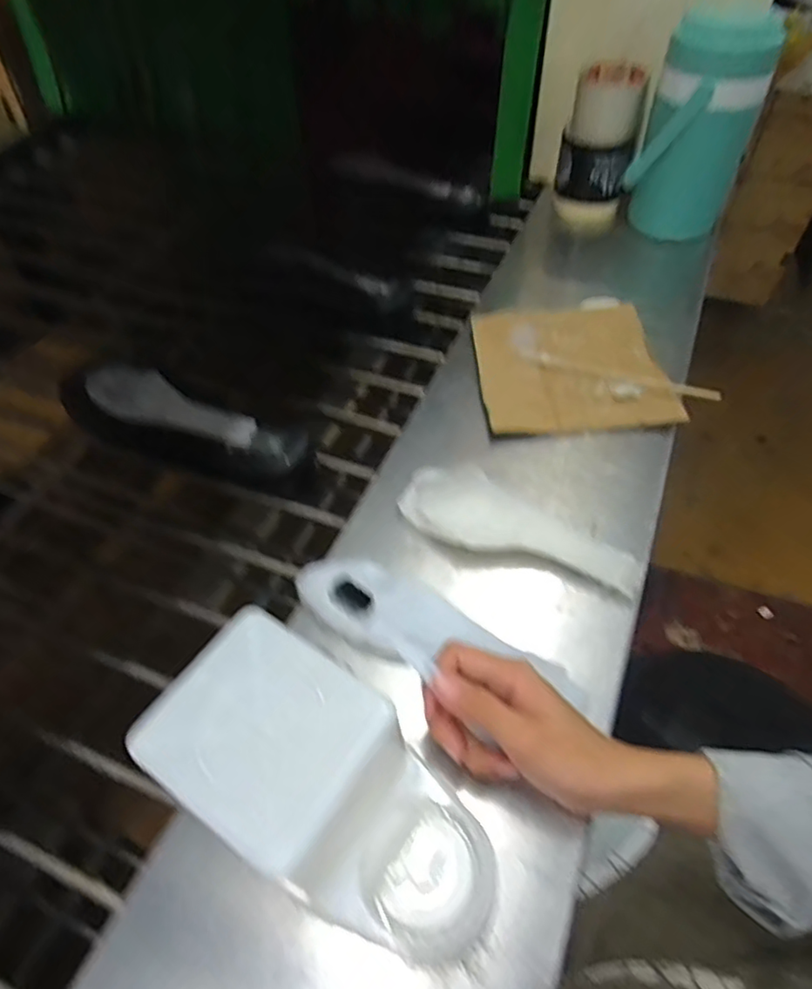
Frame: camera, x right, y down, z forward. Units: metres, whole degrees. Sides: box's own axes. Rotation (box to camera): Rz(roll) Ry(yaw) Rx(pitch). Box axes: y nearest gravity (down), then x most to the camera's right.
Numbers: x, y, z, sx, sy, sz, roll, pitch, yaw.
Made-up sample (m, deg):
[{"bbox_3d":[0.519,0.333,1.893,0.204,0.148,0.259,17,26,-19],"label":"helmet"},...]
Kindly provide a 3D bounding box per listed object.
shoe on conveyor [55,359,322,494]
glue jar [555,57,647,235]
[{"bbox_3d":[-0.211,-0.061,0.584,0.255,0.075,0.075,20,55,17],"label":"shoe on conveyor"},{"bbox_3d":[0.242,-0.434,0.767,0.088,0.162,0.078,8,53,9],"label":"glue jar"}]

